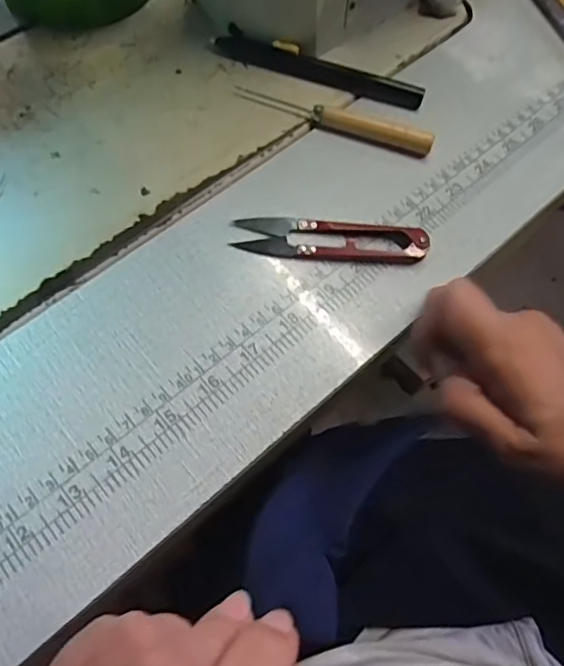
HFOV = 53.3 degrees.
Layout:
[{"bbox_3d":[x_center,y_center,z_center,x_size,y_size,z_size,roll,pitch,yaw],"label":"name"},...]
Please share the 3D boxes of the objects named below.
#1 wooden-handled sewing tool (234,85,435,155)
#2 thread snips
[{"bbox_3d":[0.029,-0.128,0.329,0.119,0.010,0.012,20,67,7],"label":"wooden-handled sewing tool"},{"bbox_3d":[0.026,-0.050,0.297,0.099,0.009,0.022,4,66,0],"label":"thread snips"}]

